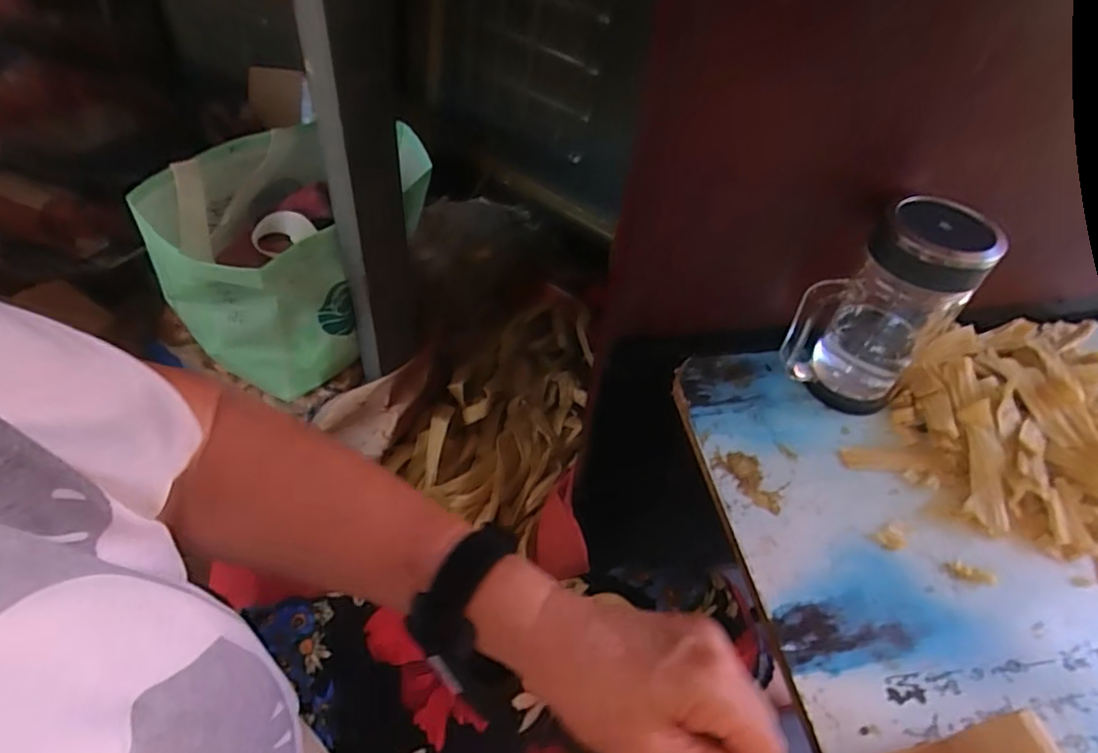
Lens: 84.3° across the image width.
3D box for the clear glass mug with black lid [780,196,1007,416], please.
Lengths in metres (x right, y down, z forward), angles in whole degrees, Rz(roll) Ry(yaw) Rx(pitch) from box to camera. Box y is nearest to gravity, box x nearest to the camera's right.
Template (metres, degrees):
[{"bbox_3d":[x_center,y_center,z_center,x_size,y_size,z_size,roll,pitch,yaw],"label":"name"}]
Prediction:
[{"bbox_3d":[0.240,-0.040,0.449,0.088,0.158,0.074,-24,54,-23],"label":"clear glass mug with black lid"}]

